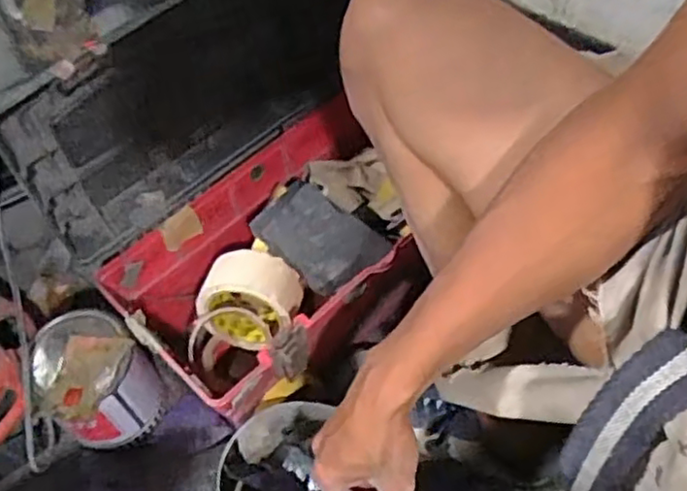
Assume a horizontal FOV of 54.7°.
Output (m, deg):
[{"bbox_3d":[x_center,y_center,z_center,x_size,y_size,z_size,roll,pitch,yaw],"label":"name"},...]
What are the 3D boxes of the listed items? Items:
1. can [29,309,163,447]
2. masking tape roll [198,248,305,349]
[{"bbox_3d":[-0.239,0.144,0.667,0.099,0.153,0.100,-2,57,3],"label":"can"},{"bbox_3d":[-0.094,0.053,0.681,0.103,0.084,0.075,4,57,6],"label":"masking tape roll"}]

